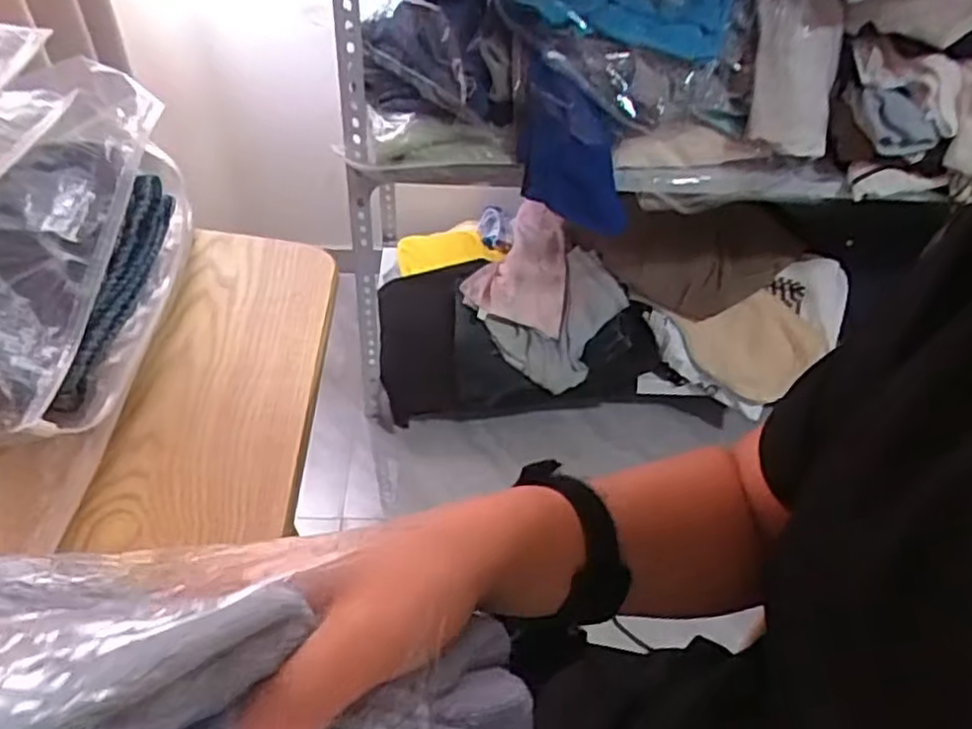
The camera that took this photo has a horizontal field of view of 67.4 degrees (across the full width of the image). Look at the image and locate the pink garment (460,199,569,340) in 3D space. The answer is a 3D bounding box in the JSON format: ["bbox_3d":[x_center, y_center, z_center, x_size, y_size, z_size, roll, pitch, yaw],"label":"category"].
[{"bbox_3d":[0.065,-0.191,1.374,0.178,0.111,0.245,7,48,3],"label":"pink garment"}]

